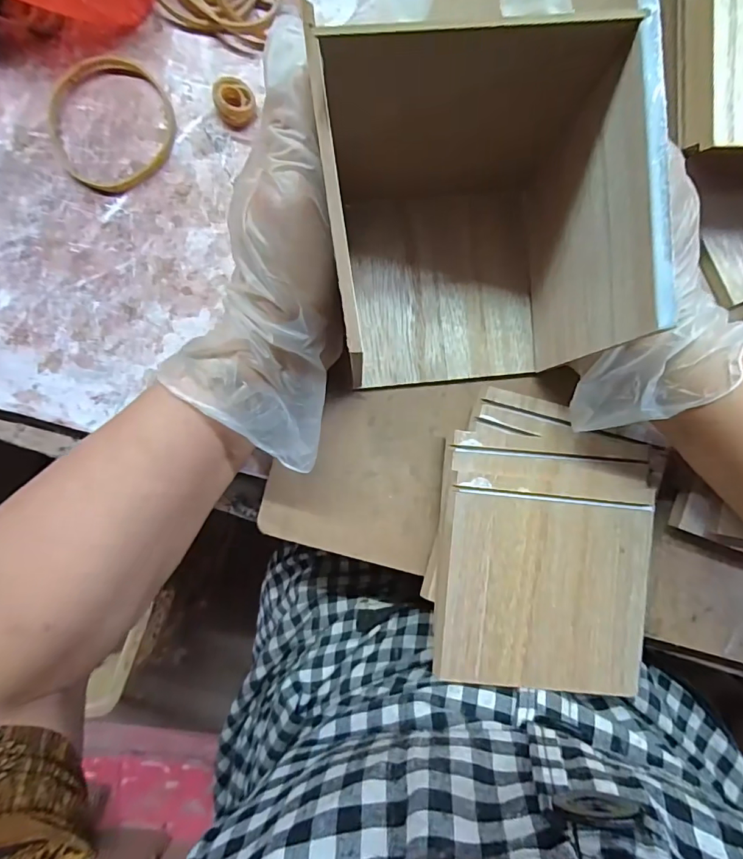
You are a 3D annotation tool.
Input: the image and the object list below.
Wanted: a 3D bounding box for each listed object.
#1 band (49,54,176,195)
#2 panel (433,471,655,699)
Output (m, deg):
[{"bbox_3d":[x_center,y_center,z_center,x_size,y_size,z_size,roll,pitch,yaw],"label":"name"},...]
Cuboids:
[{"bbox_3d":[-0.140,-0.163,0.246,0.070,0.006,0.067,0,92,0],"label":"band"},{"bbox_3d":[0.091,0.080,0.239,0.106,0.004,0.107,7,90,0],"label":"panel"}]

